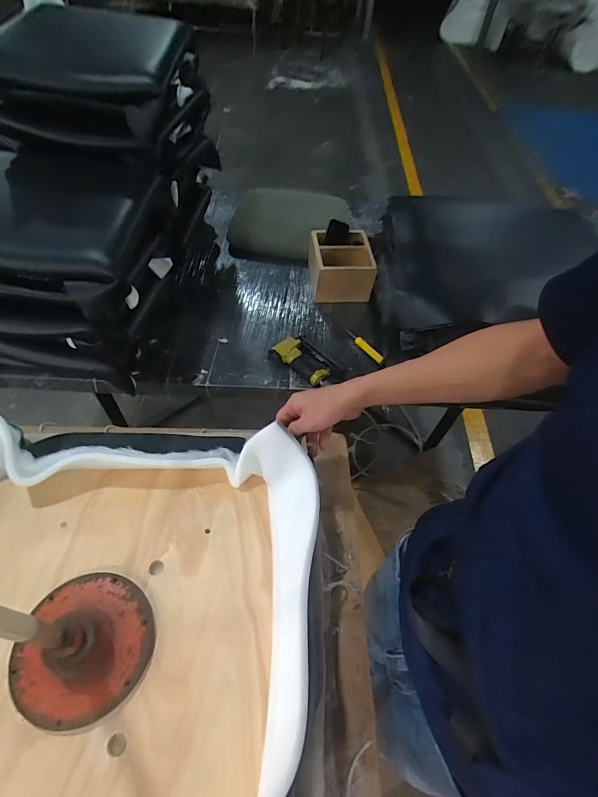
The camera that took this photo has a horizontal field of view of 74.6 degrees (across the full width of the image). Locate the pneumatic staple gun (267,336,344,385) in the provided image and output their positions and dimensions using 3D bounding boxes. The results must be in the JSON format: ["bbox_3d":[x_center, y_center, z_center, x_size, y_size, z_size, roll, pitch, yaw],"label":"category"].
[{"bbox_3d":[0.014,-0.117,1.168,0.139,0.047,0.177,-37,64,-27],"label":"pneumatic staple gun"}]

